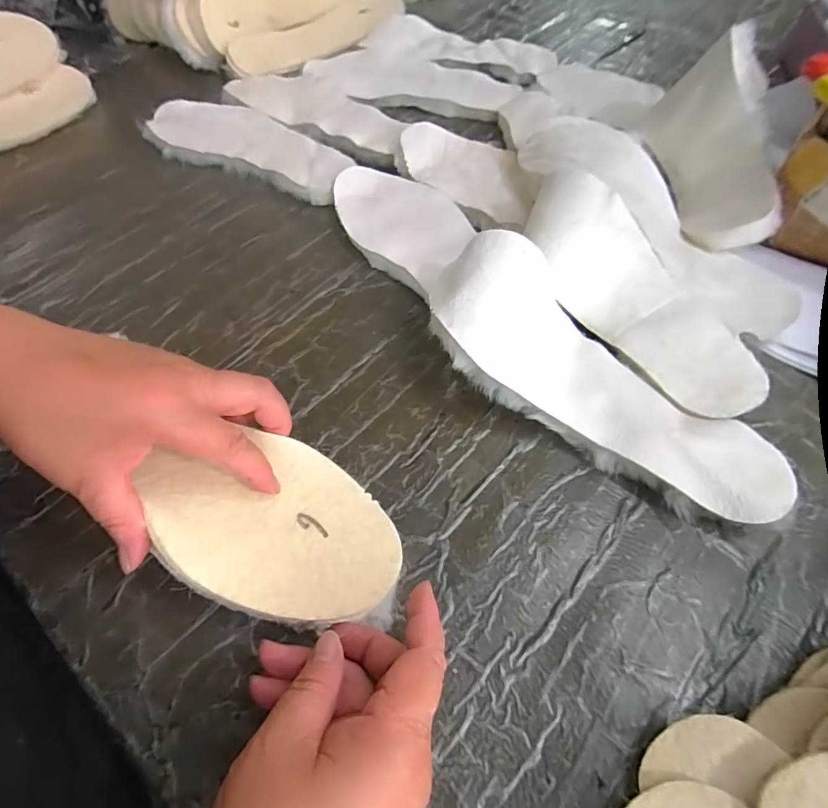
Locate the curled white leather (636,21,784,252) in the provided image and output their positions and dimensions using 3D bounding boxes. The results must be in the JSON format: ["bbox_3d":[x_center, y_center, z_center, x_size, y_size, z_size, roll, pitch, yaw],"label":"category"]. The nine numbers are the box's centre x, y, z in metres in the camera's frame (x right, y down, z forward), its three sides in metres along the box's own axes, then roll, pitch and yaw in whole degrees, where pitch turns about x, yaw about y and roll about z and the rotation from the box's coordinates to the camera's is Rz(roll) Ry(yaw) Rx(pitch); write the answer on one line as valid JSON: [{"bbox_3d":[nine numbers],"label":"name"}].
[{"bbox_3d":[0.248,-0.206,0.392,0.057,0.073,0.173,-4,75,2],"label":"curled white leather"}]

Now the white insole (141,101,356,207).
[{"bbox_3d":[-0.178,-0.281,0.515,0.259,0.026,0.094,22,62,18],"label":"white insole"}]

